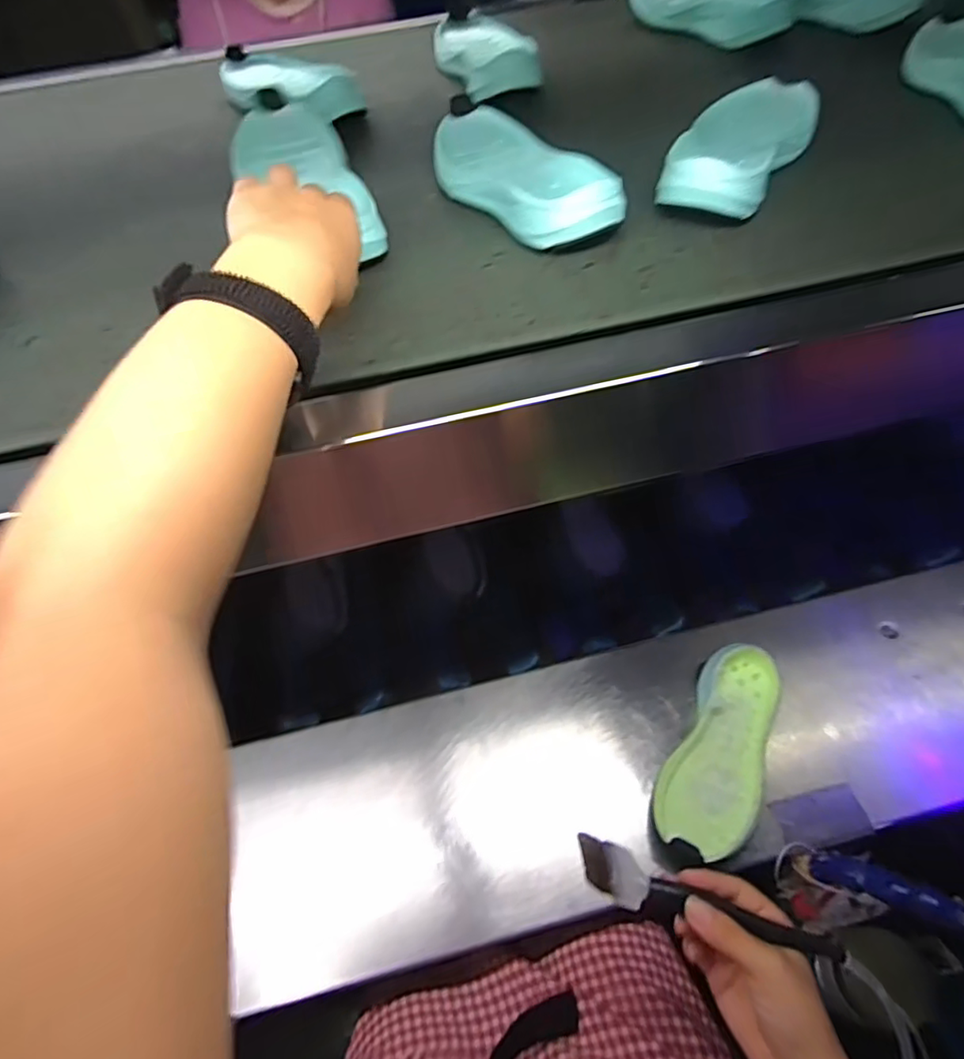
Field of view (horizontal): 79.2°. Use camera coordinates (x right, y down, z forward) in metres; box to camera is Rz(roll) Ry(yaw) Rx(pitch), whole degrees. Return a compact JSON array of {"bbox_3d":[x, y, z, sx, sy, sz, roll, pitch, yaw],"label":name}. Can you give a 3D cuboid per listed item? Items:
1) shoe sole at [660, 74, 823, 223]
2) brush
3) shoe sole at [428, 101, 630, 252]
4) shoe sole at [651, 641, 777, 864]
[{"bbox_3d":[0.212,-0.315,0.474,0.083,0.038,0.218,27,61,19],"label":"shoe sole"},{"bbox_3d":[0.147,0.248,0.384,0.170,0.025,0.031,15,58,10],"label":"brush"},{"bbox_3d":[0.023,-0.287,0.460,0.078,0.038,0.207,-25,59,-14],"label":"shoe sole"},{"bbox_3d":[0.248,0.219,0.587,0.092,0.026,0.216,26,61,18],"label":"shoe sole"}]

